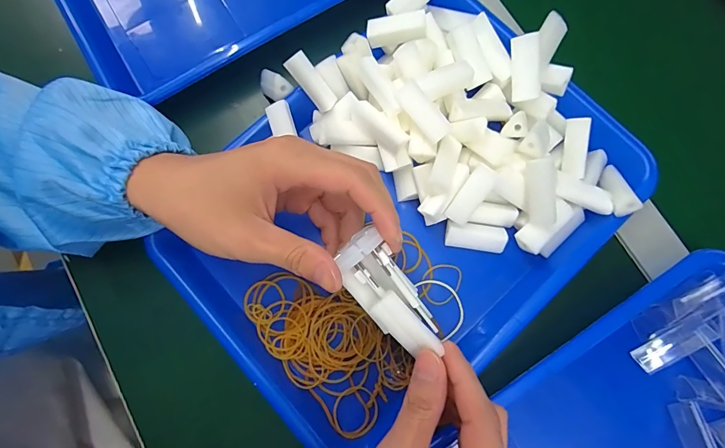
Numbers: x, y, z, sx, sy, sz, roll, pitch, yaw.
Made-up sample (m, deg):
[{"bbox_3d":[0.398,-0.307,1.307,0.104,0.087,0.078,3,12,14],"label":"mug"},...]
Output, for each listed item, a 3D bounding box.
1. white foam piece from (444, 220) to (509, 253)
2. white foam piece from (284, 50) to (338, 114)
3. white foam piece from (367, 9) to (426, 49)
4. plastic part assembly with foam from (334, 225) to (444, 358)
[{"bbox_3d":[0.088,0.010,0.297,0.047,0.014,0.018,7,79,1],"label":"white foam piece"},{"bbox_3d":[-0.040,-0.109,0.295,0.014,0.014,0.047,-50,122,-12],"label":"white foam piece"},{"bbox_3d":[0.027,-0.151,0.297,0.044,0.016,0.018,-1,74,20],"label":"white foam piece"},{"bbox_3d":[0.014,0.041,0.220,0.030,0.021,0.074,-36,94,-9],"label":"plastic part assembly with foam"}]

